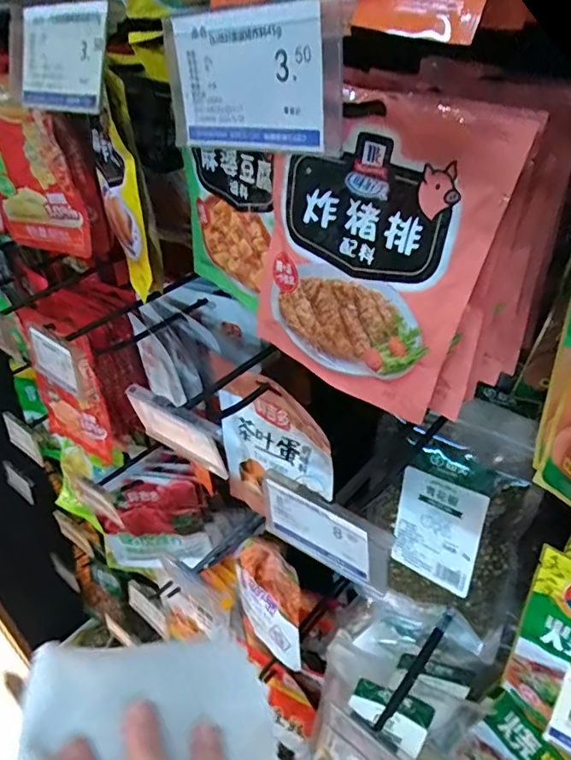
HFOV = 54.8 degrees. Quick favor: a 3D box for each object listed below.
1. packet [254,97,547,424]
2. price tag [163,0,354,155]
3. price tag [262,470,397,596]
[{"bbox_3d":[0.041,-0.060,0.286,0.132,0.150,0.024,21,44,30],"label":"packet"},{"bbox_3d":[-0.012,-0.099,0.182,0.076,0.042,0.008,25,46,33],"label":"price tag"},{"bbox_3d":[0.020,0.080,0.295,0.078,0.050,0.008,22,39,32],"label":"price tag"}]

